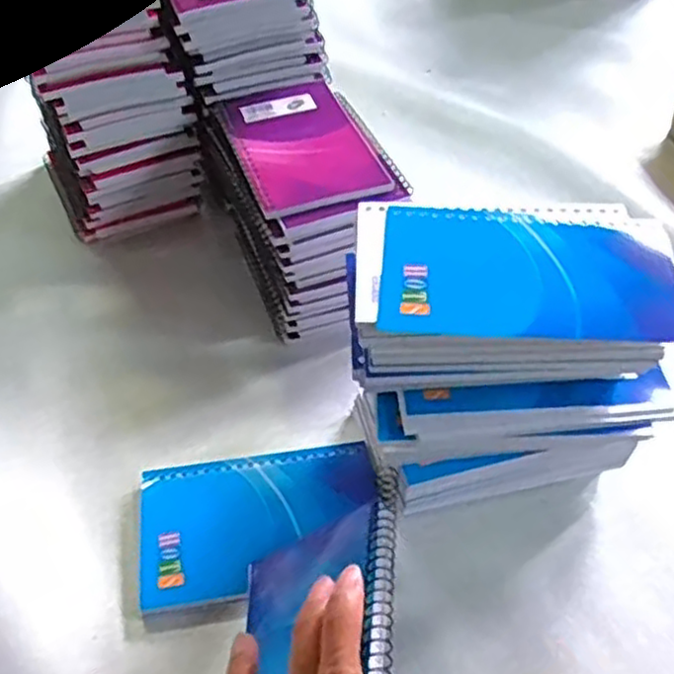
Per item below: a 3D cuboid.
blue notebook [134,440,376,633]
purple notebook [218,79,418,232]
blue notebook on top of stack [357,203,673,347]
[{"bbox_3d":[-0.041,0.103,0.390,0.127,0.015,0.085,-8,48,-5],"label":"blue notebook"},{"bbox_3d":[-0.018,-0.121,0.462,0.090,0.014,0.133,-17,50,-13],"label":"purple notebook"},{"bbox_3d":[0.079,-0.032,0.324,0.136,0.008,0.092,1,48,2],"label":"blue notebook on top of stack"}]

